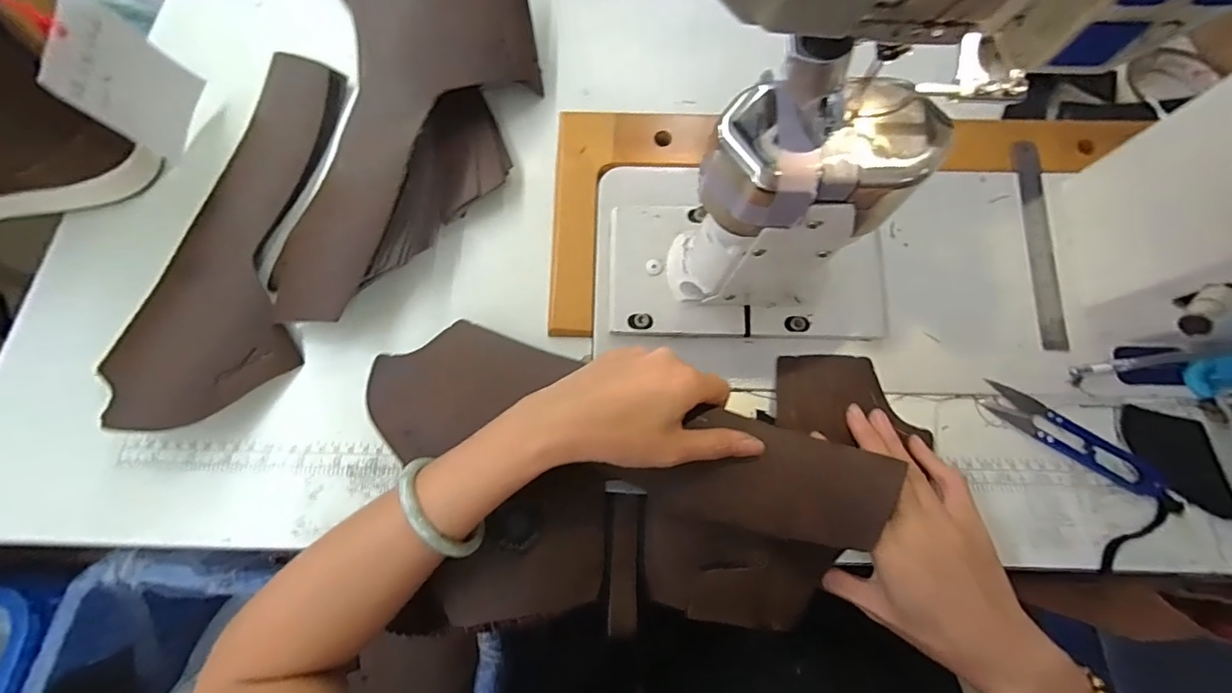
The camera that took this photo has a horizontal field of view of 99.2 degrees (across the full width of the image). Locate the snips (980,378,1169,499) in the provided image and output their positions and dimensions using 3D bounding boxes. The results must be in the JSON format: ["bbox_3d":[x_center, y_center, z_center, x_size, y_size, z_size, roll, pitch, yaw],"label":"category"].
[{"bbox_3d":[0.320,0.065,0.367,0.119,0.014,0.025,33,73,12],"label":"snips"}]

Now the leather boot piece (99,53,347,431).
[{"bbox_3d":[-0.282,-0.098,0.409,0.099,0.026,0.328,4,70,2],"label":"leather boot piece"}]

